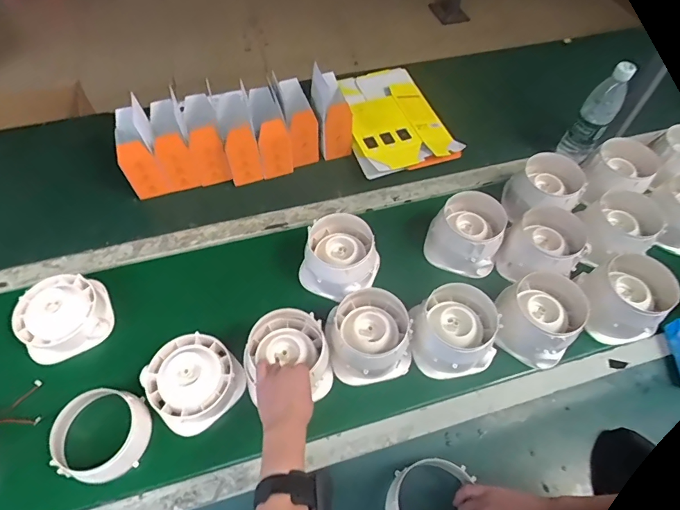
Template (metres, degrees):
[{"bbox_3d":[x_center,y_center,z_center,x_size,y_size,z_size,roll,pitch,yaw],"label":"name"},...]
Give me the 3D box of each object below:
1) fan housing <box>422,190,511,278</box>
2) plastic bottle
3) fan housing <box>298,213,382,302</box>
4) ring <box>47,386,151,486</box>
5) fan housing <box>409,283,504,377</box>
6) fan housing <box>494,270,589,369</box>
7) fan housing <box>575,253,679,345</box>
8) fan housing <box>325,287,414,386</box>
[{"bbox_3d":[0.241,-0.042,0.811,0.127,0.100,0.126,21,58,12],"label":"fan housing"},{"bbox_3d":[0.540,-0.295,0.898,0.069,0.227,0.056,30,60,16],"label":"plastic bottle"},{"bbox_3d":[0.002,0.003,0.780,0.134,0.088,0.127,1,56,-1],"label":"fan housing"},{"bbox_3d":[-0.350,0.264,0.626,0.124,0.058,0.118,1,56,-1],"label":"ring"},{"bbox_3d":[0.188,0.122,0.703,0.128,0.096,0.126,7,56,3],"label":"fan housing"},{"bbox_3d":[0.337,0.102,0.718,0.132,0.088,0.124,1,56,-1],"label":"fan housing"},{"bbox_3d":[0.486,0.074,0.732,0.136,0.093,0.127,1,56,-2],"label":"fan housing"},{"bbox_3d":[0.046,0.126,0.699,0.129,0.091,0.137,1,56,-1],"label":"fan housing"}]

